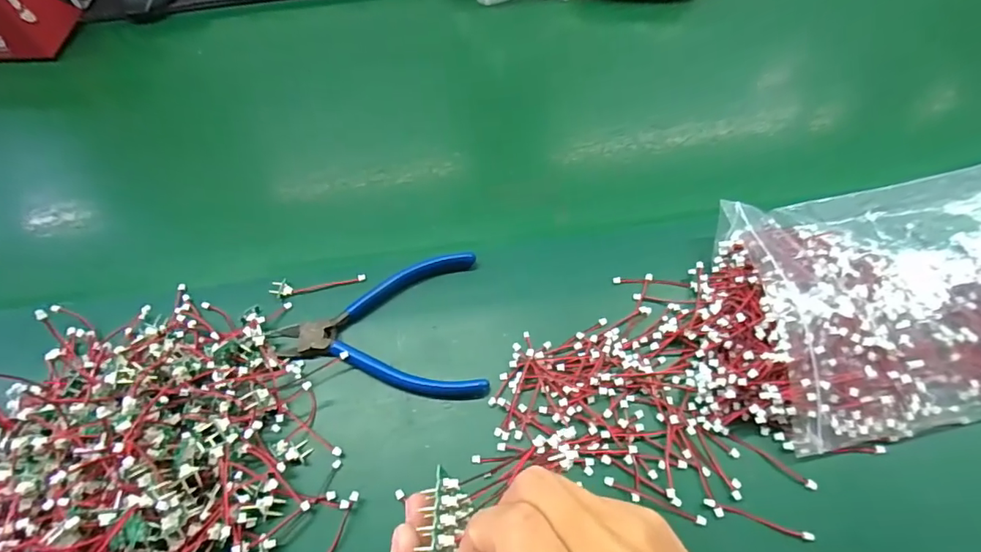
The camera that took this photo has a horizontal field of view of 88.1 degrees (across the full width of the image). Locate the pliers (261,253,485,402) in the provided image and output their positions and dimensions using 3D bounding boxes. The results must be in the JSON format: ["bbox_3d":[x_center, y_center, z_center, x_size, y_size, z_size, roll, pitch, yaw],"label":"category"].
[{"bbox_3d":[-0.077,0.038,0.346,0.139,0.010,0.104,-8,59,-1],"label":"pliers"}]

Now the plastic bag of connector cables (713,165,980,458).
[{"bbox_3d":[0.287,0.005,0.319,0.240,0.040,0.158,-10,59,-2],"label":"plastic bag of connector cables"}]

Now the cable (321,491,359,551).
[{"bbox_3d":[-0.094,0.154,0.285,0.013,0.011,0.066,15,61,12],"label":"cable"}]

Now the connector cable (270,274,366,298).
[{"bbox_3d":[-0.127,0.006,0.373,0.068,0.009,0.013,-10,59,-2],"label":"connector cable"}]

